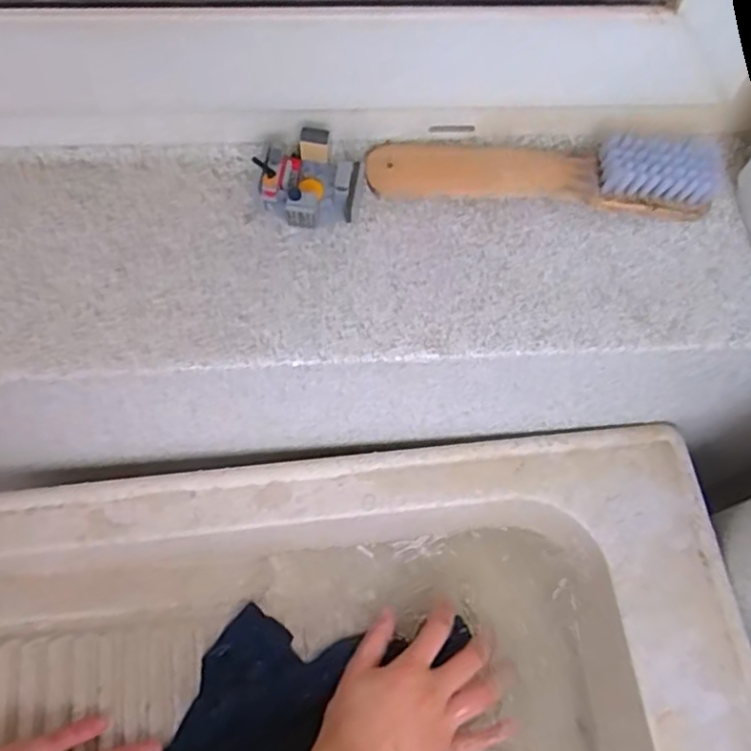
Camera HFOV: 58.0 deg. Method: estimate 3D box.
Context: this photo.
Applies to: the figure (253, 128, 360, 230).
[{"bbox_3d":[-0.037,-0.111,0.391,0.050,0.036,0.049,34,68,11],"label":"figure"}]

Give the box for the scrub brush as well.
[{"bbox_3d":[0.101,-0.123,0.405,0.204,0.039,0.039,4,66,-2],"label":"scrub brush"}]

